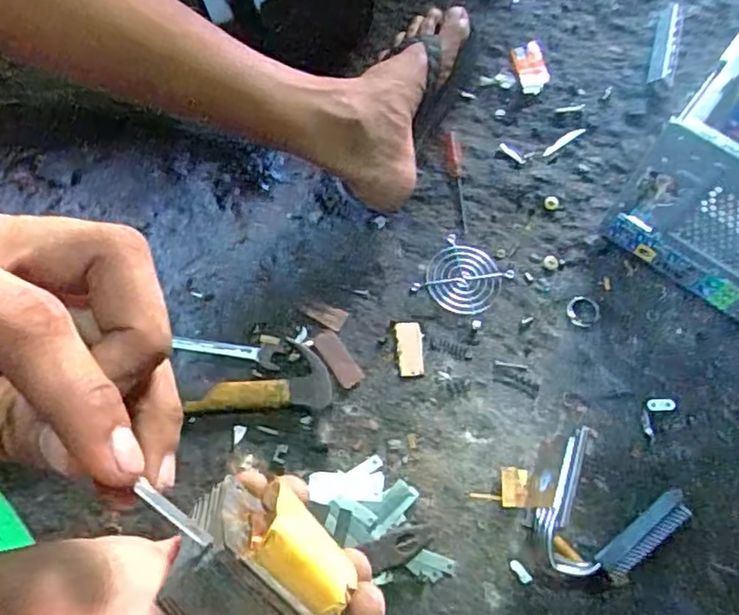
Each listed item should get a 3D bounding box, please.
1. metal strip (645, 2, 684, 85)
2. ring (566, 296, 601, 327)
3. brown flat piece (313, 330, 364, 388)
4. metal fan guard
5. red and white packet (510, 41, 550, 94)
[{"bbox_3d":[0.341,-0.303,0.729,0.026,0.022,0.119,17,70,5],"label":"metal strip"},{"bbox_3d":[0.212,0.004,0.632,0.032,0.004,0.032,0,70,-1],"label":"ring"},{"bbox_3d":[-0.030,0.048,0.602,0.021,0.004,0.060,-33,74,-13],"label":"brown flat piece"},{"bbox_3d":[0.093,-0.028,0.630,0.071,0.008,0.073,34,73,10],"label":"metal fan guard"},{"bbox_3d":[0.182,-0.273,0.724,0.033,0.013,0.065,-9,70,-5],"label":"red and white packet"}]

